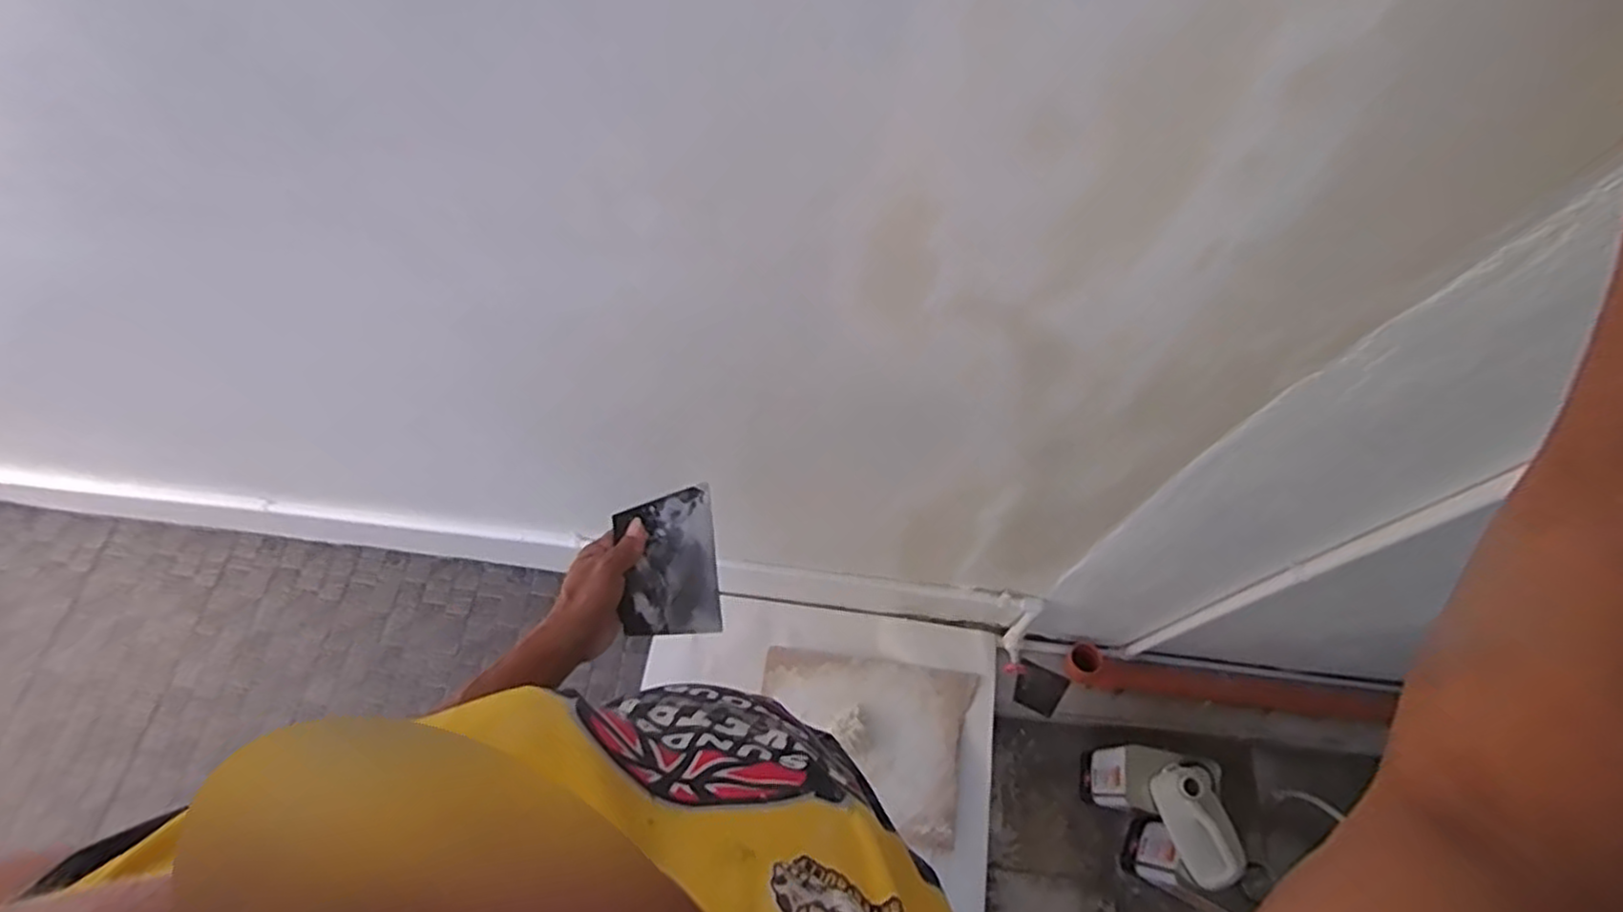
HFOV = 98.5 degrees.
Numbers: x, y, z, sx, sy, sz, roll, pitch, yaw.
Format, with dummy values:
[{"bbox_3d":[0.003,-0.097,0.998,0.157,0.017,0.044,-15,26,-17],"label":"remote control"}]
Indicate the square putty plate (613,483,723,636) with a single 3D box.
[{"bbox_3d":[-0.137,0.105,0.677,0.098,0.010,0.139,-4,91,-32],"label":"square putty plate"}]

